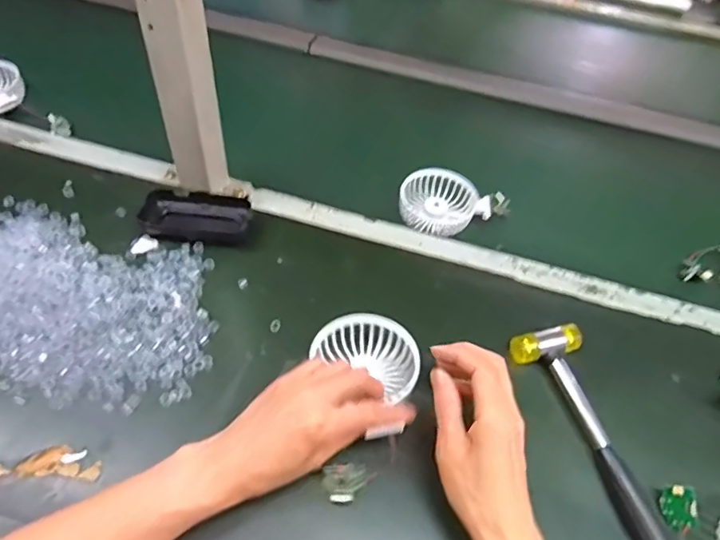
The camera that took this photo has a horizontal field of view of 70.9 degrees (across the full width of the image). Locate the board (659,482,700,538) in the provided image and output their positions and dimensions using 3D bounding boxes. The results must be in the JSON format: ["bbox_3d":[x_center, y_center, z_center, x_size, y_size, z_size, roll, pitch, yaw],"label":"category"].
[{"bbox_3d":[0.248,0.185,0.394,0.025,0.007,0.034,2,72,35],"label":"board"}]

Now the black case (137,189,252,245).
[{"bbox_3d":[-0.169,-0.056,0.528,0.106,0.021,0.053,4,51,-2],"label":"black case"}]

